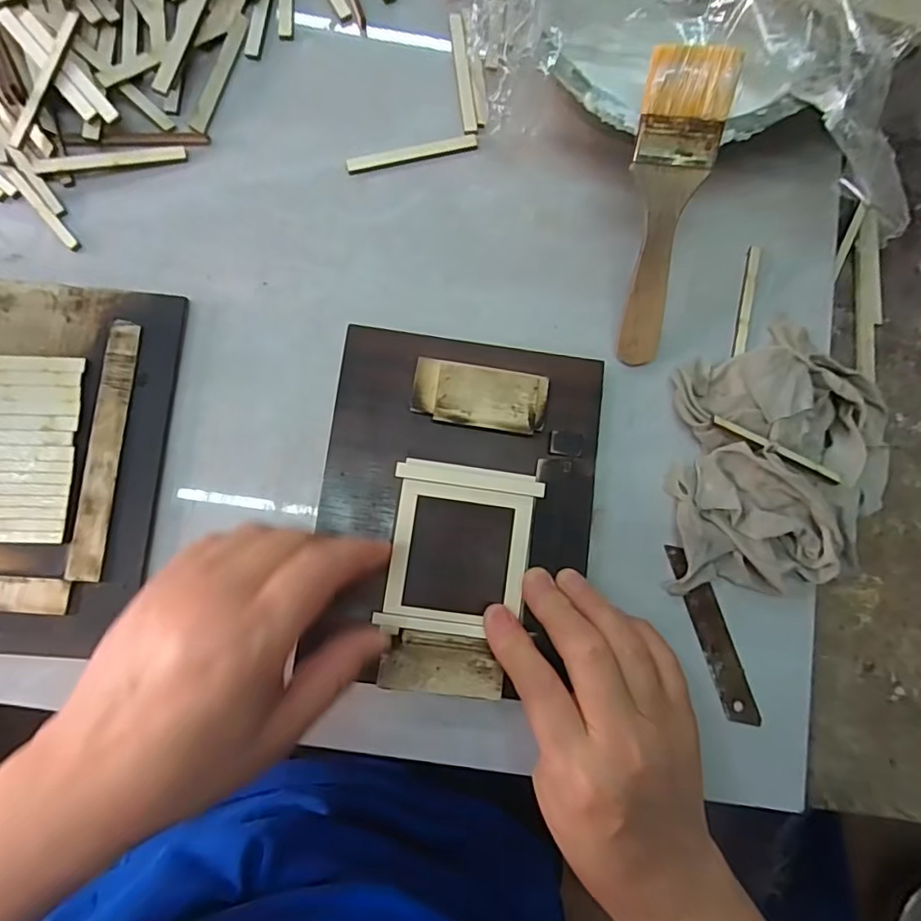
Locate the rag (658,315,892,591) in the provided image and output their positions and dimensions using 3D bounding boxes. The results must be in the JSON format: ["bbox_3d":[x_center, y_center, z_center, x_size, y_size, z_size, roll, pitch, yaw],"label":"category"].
[{"bbox_3d":[0.187,-0.002,0.312,0.128,0.040,0.149,4,83,-4],"label":"rag"}]

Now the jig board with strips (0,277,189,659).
[{"bbox_3d":[-0.241,-0.001,0.289,0.158,0.012,0.193,6,83,-4],"label":"jig board with strips"}]

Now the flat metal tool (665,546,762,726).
[{"bbox_3d":[0.142,0.097,0.305,0.018,0.006,0.103,-18,84,-8],"label":"flat metal tool"}]

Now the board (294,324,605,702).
[{"bbox_3d":[-0.002,0.025,0.298,0.144,0.022,0.187,8,83,-4],"label":"board"}]

